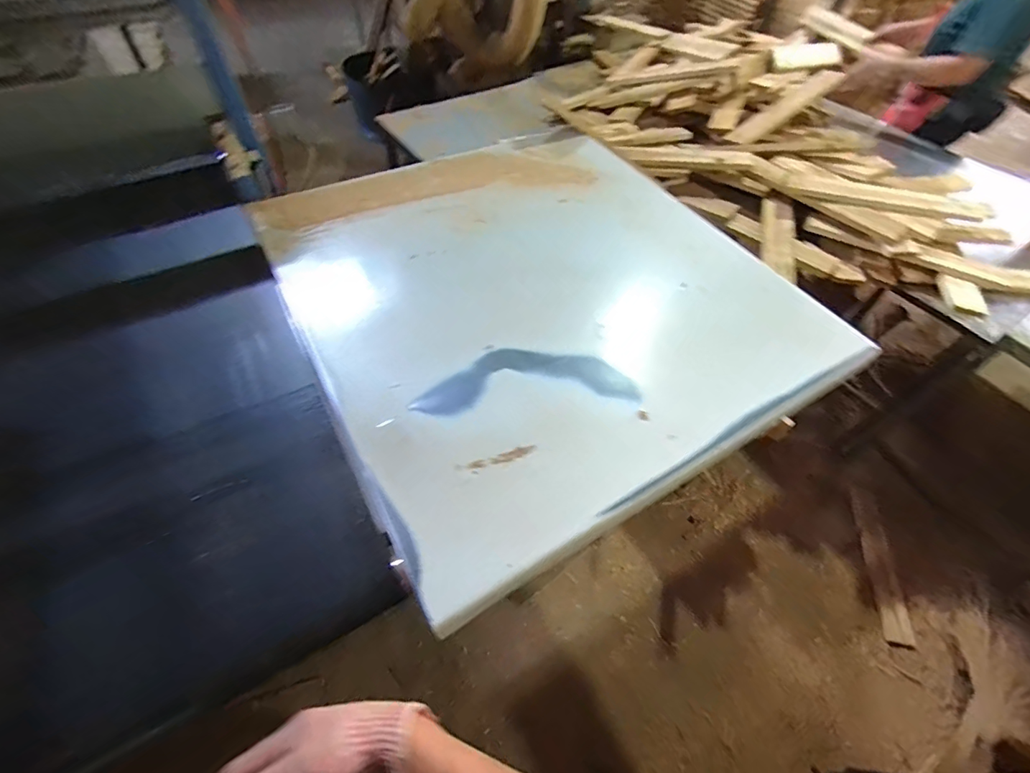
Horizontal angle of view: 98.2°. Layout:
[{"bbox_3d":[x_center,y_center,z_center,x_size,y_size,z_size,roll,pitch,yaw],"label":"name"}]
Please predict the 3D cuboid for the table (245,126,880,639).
[{"bbox_3d":[0.024,-0.213,0.850,0.814,0.062,0.881,-25,57,-20],"label":"table"}]

